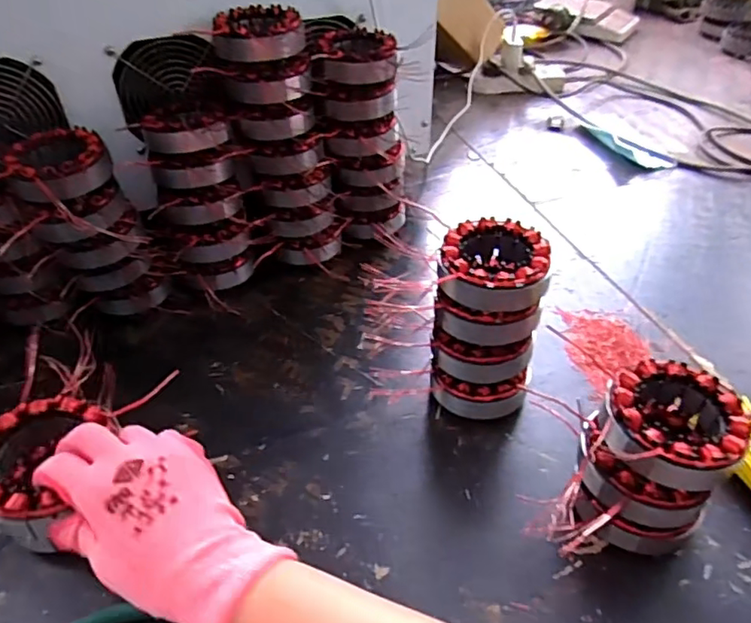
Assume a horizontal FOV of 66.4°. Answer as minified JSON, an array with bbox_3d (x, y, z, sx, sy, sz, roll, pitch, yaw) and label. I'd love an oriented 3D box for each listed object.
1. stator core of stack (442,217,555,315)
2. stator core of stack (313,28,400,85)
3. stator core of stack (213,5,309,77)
[{"bbox_3d":[0.094,-0.034,0.457,0.081,0.043,0.078,1,43,-1],"label":"stator core of stack"},{"bbox_3d":[-0.020,-0.267,0.604,0.081,0.033,0.086,0,42,0],"label":"stator core of stack"},{"bbox_3d":[-0.113,-0.265,0.561,0.085,0.044,0.089,-10,42,-11],"label":"stator core of stack"}]

